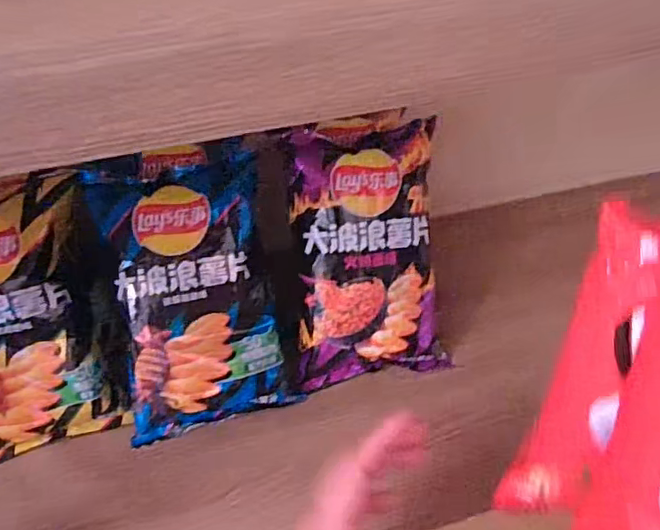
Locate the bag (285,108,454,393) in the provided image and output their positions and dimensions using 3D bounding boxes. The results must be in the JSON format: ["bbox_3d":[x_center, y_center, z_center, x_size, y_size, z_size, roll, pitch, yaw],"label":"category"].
[{"bbox_3d":[0.026,-0.016,0.453,0.131,0.220,0.058,-6,6,-9],"label":"bag"}]

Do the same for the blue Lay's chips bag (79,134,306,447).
[{"bbox_3d":[-0.100,0.016,0.424,0.135,0.220,0.046,-11,7,-16],"label":"blue Lay's chips bag"}]

